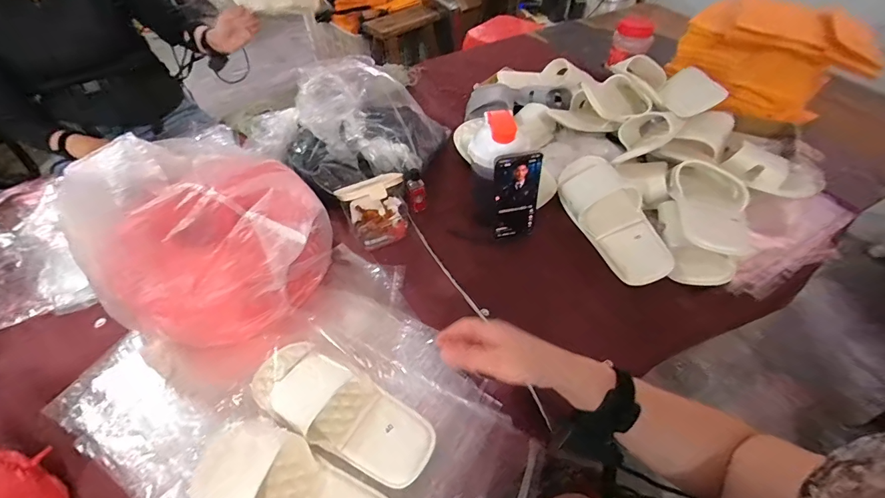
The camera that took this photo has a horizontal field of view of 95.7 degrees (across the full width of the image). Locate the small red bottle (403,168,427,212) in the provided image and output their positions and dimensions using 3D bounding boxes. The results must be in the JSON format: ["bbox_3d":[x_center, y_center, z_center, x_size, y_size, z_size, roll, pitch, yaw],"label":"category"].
[{"bbox_3d":[-0.048,-0.108,0.734,0.027,0.081,0.022,-28,33,-23],"label":"small red bottle"}]

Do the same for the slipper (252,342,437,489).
[{"bbox_3d":[-0.122,0.185,0.477,0.235,0.033,0.088,22,52,19],"label":"slipper"}]

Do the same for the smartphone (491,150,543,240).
[{"bbox_3d":[0.120,-0.084,0.652,0.078,0.160,0.016,-11,44,-3],"label":"smartphone"}]

